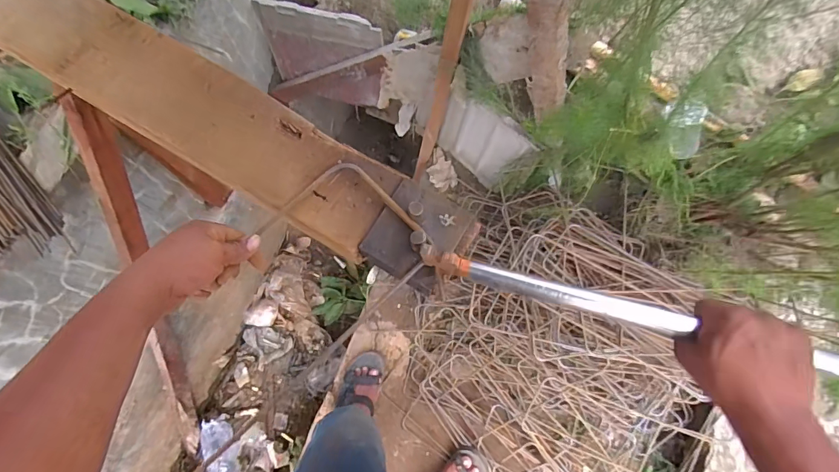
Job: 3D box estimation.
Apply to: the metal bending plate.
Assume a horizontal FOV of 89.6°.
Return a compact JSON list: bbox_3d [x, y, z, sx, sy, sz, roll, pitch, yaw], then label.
[{"bbox_3d":[-0.001,-0.003,0.451,0.097,0.029,0.104,31,74,9],"label":"metal bending plate"}]

